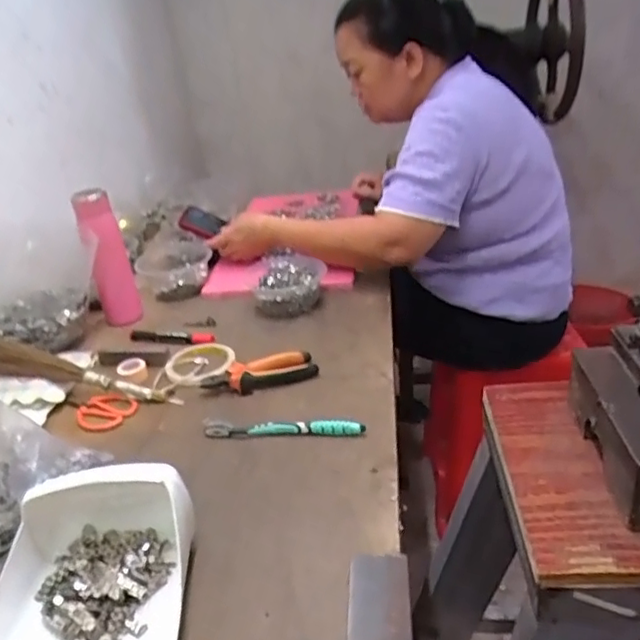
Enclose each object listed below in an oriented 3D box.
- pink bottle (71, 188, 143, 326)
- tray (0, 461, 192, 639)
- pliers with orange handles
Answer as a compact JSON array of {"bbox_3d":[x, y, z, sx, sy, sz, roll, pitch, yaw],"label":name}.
[{"bbox_3d":[-0.337,-0.104,0.970,0.065,0.199,0.053,-15,28,-13],"label":"pink bottle"},{"bbox_3d":[-0.189,0.200,0.496,0.154,0.077,0.177,-6,27,0],"label":"tray"},{"bbox_3d":[-0.080,0.068,0.802,0.150,0.029,0.054,-9,28,-10],"label":"pliers with orange handles"}]

